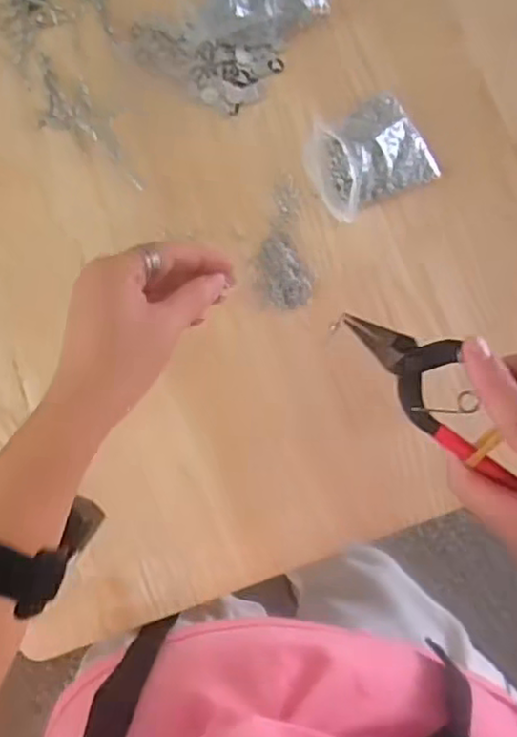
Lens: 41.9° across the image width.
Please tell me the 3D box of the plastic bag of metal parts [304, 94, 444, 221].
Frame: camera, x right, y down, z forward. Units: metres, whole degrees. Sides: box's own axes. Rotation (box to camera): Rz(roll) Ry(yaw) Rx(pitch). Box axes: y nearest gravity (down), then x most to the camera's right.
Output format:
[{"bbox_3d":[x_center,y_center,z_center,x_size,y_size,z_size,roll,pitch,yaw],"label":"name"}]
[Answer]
[{"bbox_3d":[0.093,-0.181,0.572,0.109,0.037,0.086,-32,87,-8],"label":"plastic bag of metal parts"}]

